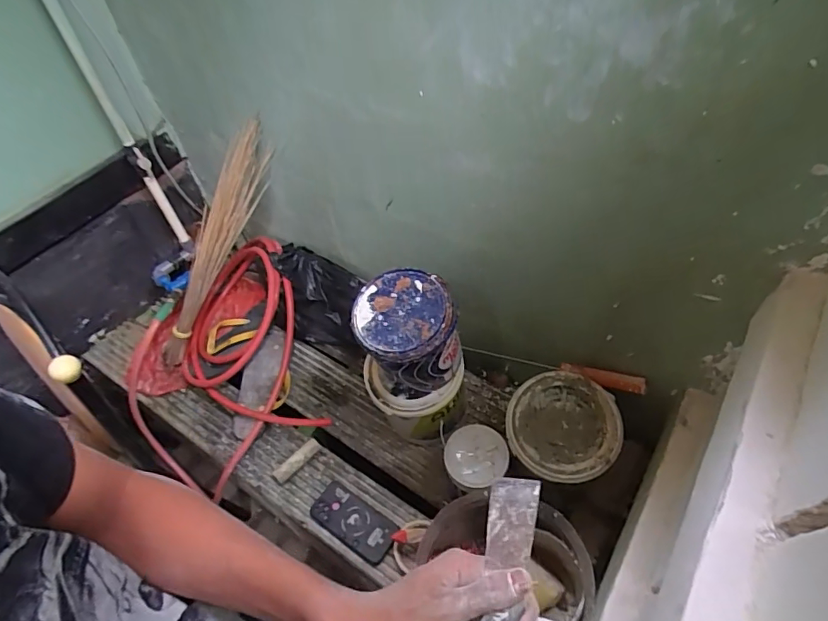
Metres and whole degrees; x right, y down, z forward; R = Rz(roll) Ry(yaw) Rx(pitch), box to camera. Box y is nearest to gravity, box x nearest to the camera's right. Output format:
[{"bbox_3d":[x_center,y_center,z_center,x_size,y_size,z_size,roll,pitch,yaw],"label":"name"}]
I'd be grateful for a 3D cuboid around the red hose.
[{"bbox_3d":[-0.453,0.089,1.092,0.421,0.188,0.513,-18,53,-9],"label":"red hose"}]

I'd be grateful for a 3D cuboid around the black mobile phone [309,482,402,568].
[{"bbox_3d":[-0.114,0.397,0.929,0.165,0.016,0.079,27,59,23],"label":"black mobile phone"}]

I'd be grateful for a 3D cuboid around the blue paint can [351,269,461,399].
[{"bbox_3d":[-0.010,0.054,0.813,0.151,0.200,0.141,-2,52,3],"label":"blue paint can"}]

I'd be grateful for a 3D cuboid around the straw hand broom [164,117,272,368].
[{"bbox_3d":[-0.415,-0.124,1.024,0.080,0.566,0.063,3,38,-47],"label":"straw hand broom"}]

